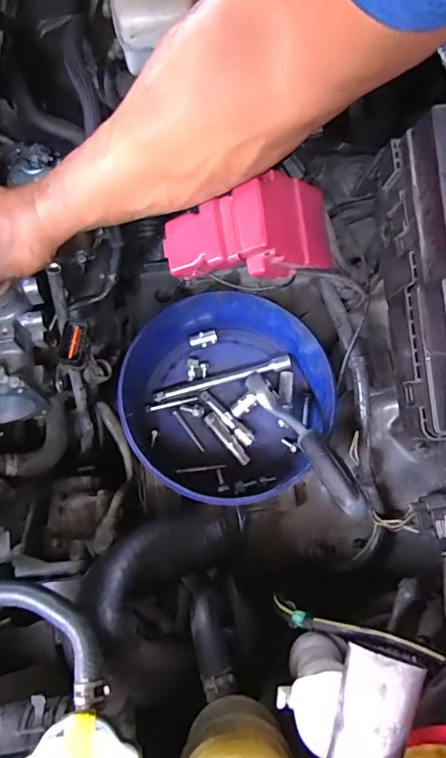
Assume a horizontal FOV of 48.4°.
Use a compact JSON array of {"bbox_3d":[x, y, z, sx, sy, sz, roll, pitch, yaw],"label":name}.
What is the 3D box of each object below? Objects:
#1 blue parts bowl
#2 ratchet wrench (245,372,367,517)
[{"bbox_3d":[0.001,0.020,0.492,0.186,0.082,0.191,0,71,0],"label":"blue parts bowl"},{"bbox_3d":[0.065,0.045,0.438,0.022,0.022,0.197,-25,33,-8],"label":"ratchet wrench"}]

